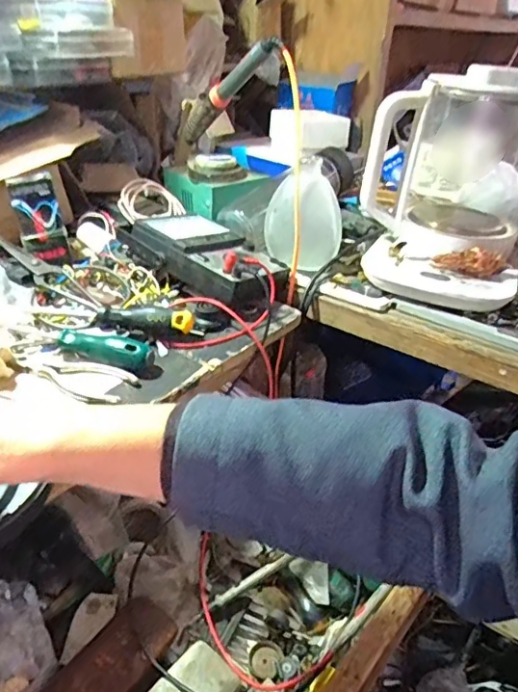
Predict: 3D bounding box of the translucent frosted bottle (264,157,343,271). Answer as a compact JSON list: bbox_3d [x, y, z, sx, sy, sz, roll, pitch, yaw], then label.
[{"bbox_3d":[0.053,-0.150,0.657,0.090,0.117,0.040,3,32,-1],"label":"translucent frosted bottle"}]

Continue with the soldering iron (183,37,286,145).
[{"bbox_3d":[-0.043,-0.318,0.674,0.020,0.035,0.232,-23,4,-35],"label":"soldering iron"}]

